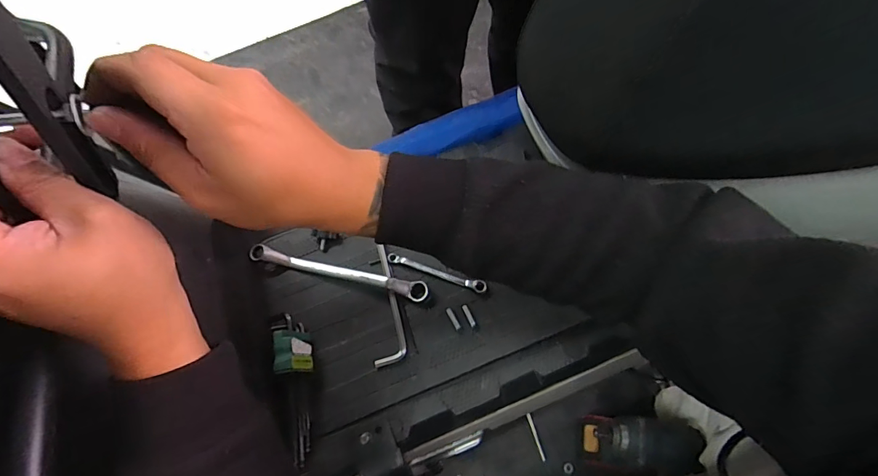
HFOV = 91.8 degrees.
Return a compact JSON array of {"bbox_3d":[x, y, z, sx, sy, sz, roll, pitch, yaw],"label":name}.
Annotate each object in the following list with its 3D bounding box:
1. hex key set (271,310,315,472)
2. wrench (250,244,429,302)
[{"bbox_3d":[-0.169,0.175,0.515,0.043,0.039,0.172,-15,64,-4],"label":"hex key set"},{"bbox_3d":[-0.141,0.046,0.580,0.259,0.025,0.024,12,66,9],"label":"wrench"}]

